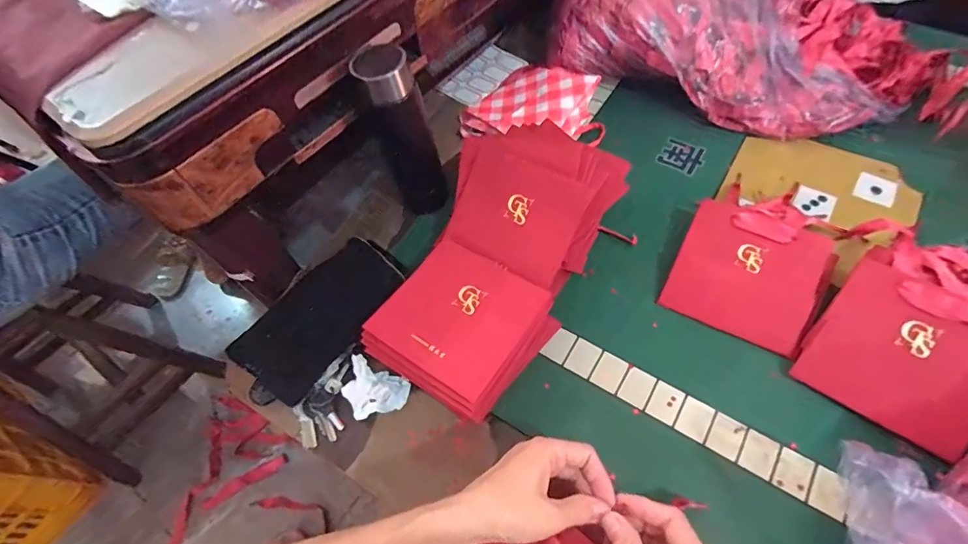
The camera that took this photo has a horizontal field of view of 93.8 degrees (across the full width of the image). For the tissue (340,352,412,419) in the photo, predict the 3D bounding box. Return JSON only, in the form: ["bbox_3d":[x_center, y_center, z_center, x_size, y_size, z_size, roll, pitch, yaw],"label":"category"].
[{"bbox_3d":[-0.119,0.130,0.486,0.066,0.032,0.056,19,63,15],"label":"tissue"}]

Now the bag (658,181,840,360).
[{"bbox_3d":[0.305,-0.018,0.513,0.147,0.047,0.187,26,65,18],"label":"bag"}]

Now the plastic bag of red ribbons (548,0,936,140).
[{"bbox_3d":[0.357,-0.357,0.620,0.482,0.163,0.254,18,63,14],"label":"plastic bag of red ribbons"}]

